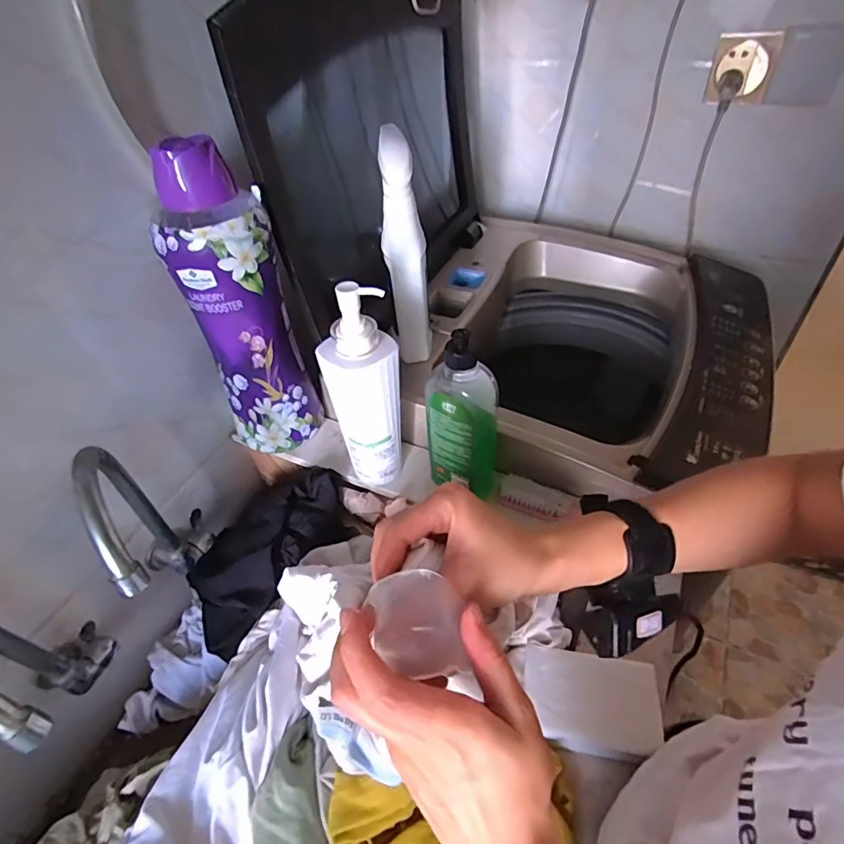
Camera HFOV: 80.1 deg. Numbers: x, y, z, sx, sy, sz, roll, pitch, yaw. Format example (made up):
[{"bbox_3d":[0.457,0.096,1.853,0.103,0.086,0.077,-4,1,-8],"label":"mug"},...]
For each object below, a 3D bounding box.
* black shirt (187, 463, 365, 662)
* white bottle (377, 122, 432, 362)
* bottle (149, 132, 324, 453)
[{"bbox_3d":[-0.179,0.143,0.597,0.220,0.101,0.136,-33,51,-25],"label":"black shirt"},{"bbox_3d":[-0.019,-0.198,0.601,0.045,0.257,0.063,-5,44,0],"label":"white bottle"},{"bbox_3d":[-0.196,-0.109,0.545,0.105,0.329,0.074,-2,45,4],"label":"bottle"}]

